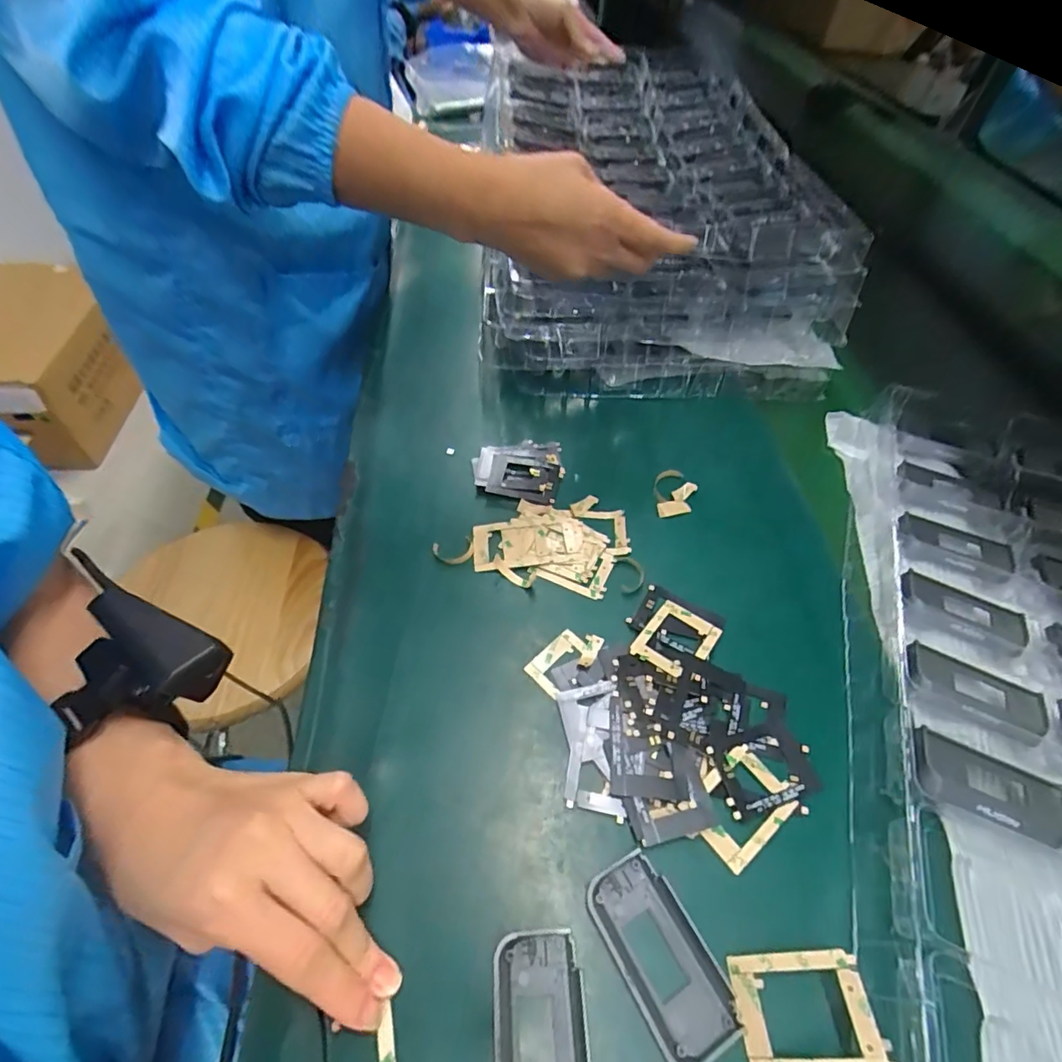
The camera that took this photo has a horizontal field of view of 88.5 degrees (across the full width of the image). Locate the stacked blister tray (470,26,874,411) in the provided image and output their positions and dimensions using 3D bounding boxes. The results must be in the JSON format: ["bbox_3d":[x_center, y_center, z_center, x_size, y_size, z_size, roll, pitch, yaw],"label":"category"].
[{"bbox_3d":[0.111,-0.347,0.592,0.308,0.135,0.476,-1,52,-1],"label":"stacked blister tray"}]

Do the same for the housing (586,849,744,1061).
[{"bbox_3d":[0.058,0.190,0.246,0.038,0.006,0.076,-25,56,-18],"label":"housing"}]

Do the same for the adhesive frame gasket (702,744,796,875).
[{"bbox_3d":[0.108,0.141,0.286,0.053,0.004,0.045,-33,65,-24],"label":"adhesive frame gasket"}]

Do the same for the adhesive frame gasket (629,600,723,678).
[{"bbox_3d":[0.091,0.068,0.339,0.039,0.004,0.052,30,48,23],"label":"adhesive frame gasket"}]

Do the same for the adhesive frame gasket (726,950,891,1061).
[{"bbox_3d":[0.113,0.200,0.226,0.054,0.005,0.040,-19,48,19],"label":"adhesive frame gasket"}]

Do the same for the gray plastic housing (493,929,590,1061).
[{"bbox_3d":[0.004,0.213,0.226,0.038,0.010,0.075,-3,52,-2],"label":"gray plastic housing"}]

